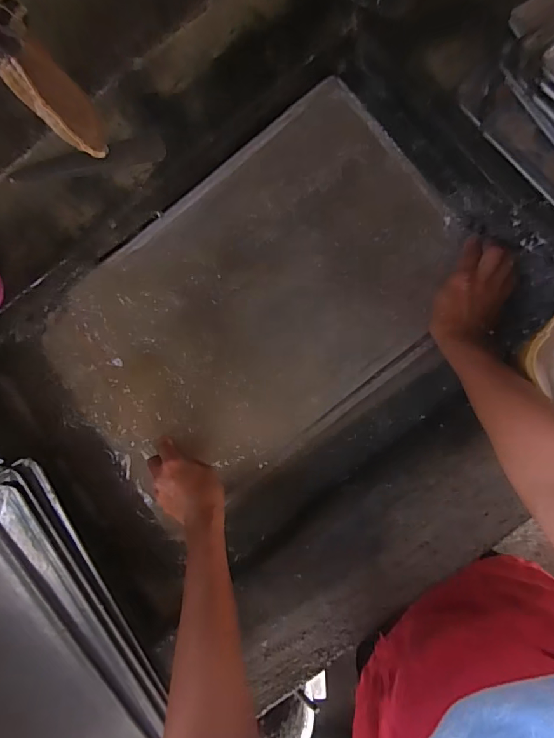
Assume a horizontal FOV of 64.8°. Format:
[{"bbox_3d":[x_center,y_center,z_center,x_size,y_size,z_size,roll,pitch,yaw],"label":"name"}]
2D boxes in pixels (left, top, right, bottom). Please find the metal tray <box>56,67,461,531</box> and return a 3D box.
[{"bbox_3d":[-0.031,-0.077,0.550,0.516,0.035,0.331,-40,84,5],"label":"metal tray"}]

